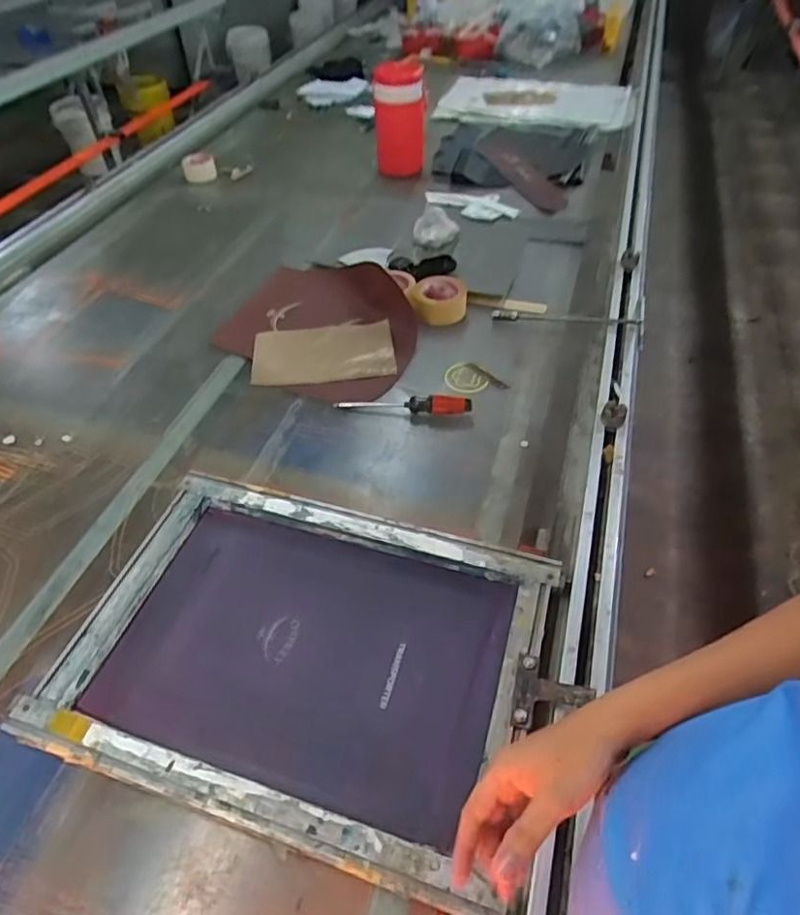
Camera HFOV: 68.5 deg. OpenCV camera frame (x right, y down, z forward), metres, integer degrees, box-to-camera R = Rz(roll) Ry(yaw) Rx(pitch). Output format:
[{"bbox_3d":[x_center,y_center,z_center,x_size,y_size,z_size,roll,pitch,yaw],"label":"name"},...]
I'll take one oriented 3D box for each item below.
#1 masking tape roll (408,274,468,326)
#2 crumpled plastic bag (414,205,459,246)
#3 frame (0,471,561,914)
[{"bbox_3d":[0.078,-0.314,1.176,0.120,0.054,0.120,0,51,0],"label":"masking tape roll"},{"bbox_3d":[0.080,-0.539,1.386,0.117,0.051,0.083,-30,55,-23],"label":"crumpled plastic bag"},{"bbox_3d":[-0.116,0.225,0.719,0.530,0.037,0.394,14,52,11],"label":"frame"}]

